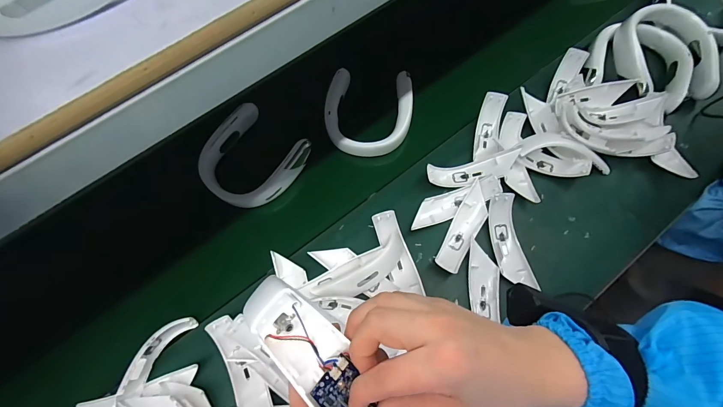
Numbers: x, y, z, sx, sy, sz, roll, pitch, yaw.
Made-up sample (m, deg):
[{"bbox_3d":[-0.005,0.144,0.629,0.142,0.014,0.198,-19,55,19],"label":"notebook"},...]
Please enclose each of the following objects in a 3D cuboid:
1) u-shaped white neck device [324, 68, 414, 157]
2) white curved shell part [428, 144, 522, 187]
[{"bbox_3d":[0.014,-0.197,0.701,0.185,0.046,0.187,8,69,8],"label":"u-shaped white neck device"},{"bbox_3d":[0.215,-0.064,0.627,0.174,0.035,0.052,-7,68,2],"label":"white curved shell part"}]

